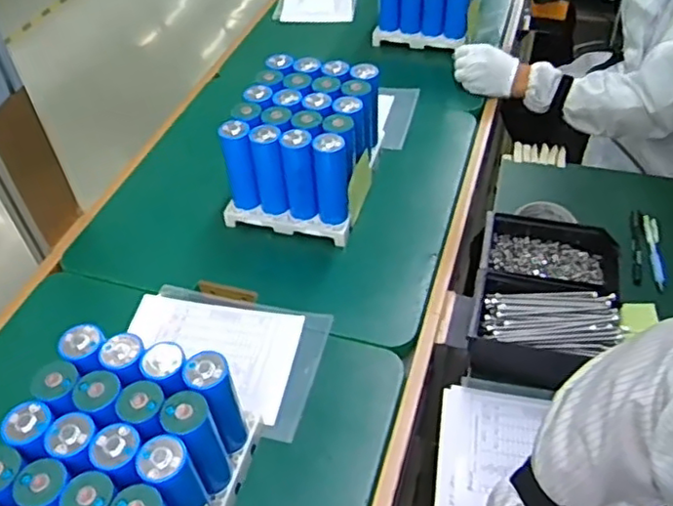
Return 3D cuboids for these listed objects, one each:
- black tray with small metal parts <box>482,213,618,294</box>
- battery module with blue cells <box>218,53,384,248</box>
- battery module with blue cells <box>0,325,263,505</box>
[{"bbox_3d":[0.266,0.011,0.790,0.167,0.043,0.114,11,49,14],"label":"black tray with small metal parts"},{"bbox_3d":[-0.041,-0.145,0.873,0.166,0.146,0.211,11,48,13],"label":"battery module with blue cells"},{"bbox_3d":[-0.190,0.205,0.555,0.171,0.152,0.218,9,48,12],"label":"battery module with blue cells"}]

